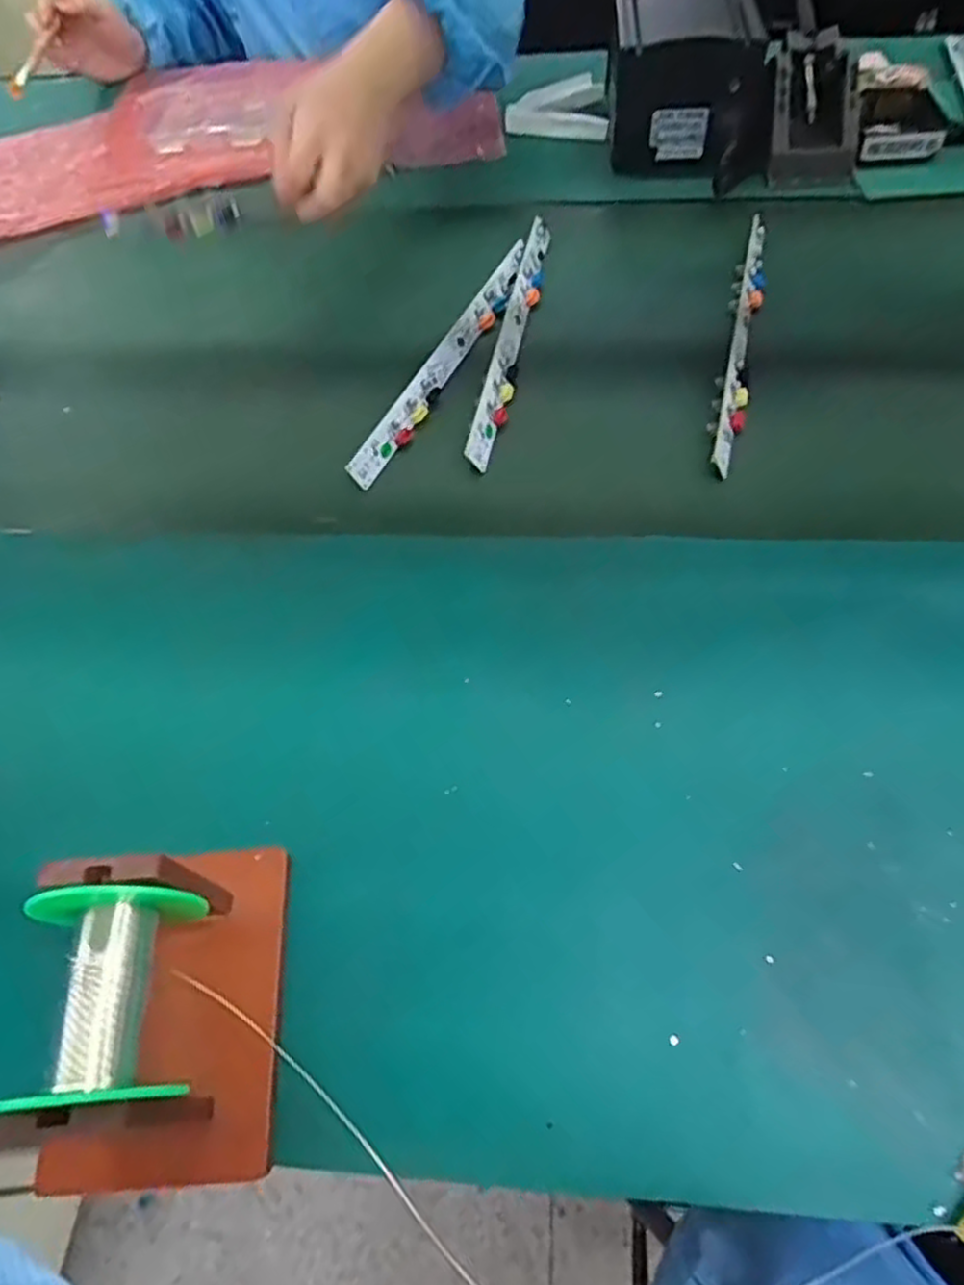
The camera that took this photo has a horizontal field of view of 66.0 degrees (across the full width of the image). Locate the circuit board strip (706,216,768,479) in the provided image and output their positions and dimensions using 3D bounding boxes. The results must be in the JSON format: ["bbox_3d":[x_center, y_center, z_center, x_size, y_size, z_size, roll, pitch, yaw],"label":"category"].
[{"bbox_3d":[0.202,-0.236,0.570,0.024,0.021,0.279,13,60,12],"label":"circuit board strip"}]

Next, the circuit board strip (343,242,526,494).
[{"bbox_3d":[-0.025,-0.227,0.582,0.027,0.007,0.279,22,64,14],"label":"circuit board strip"}]

